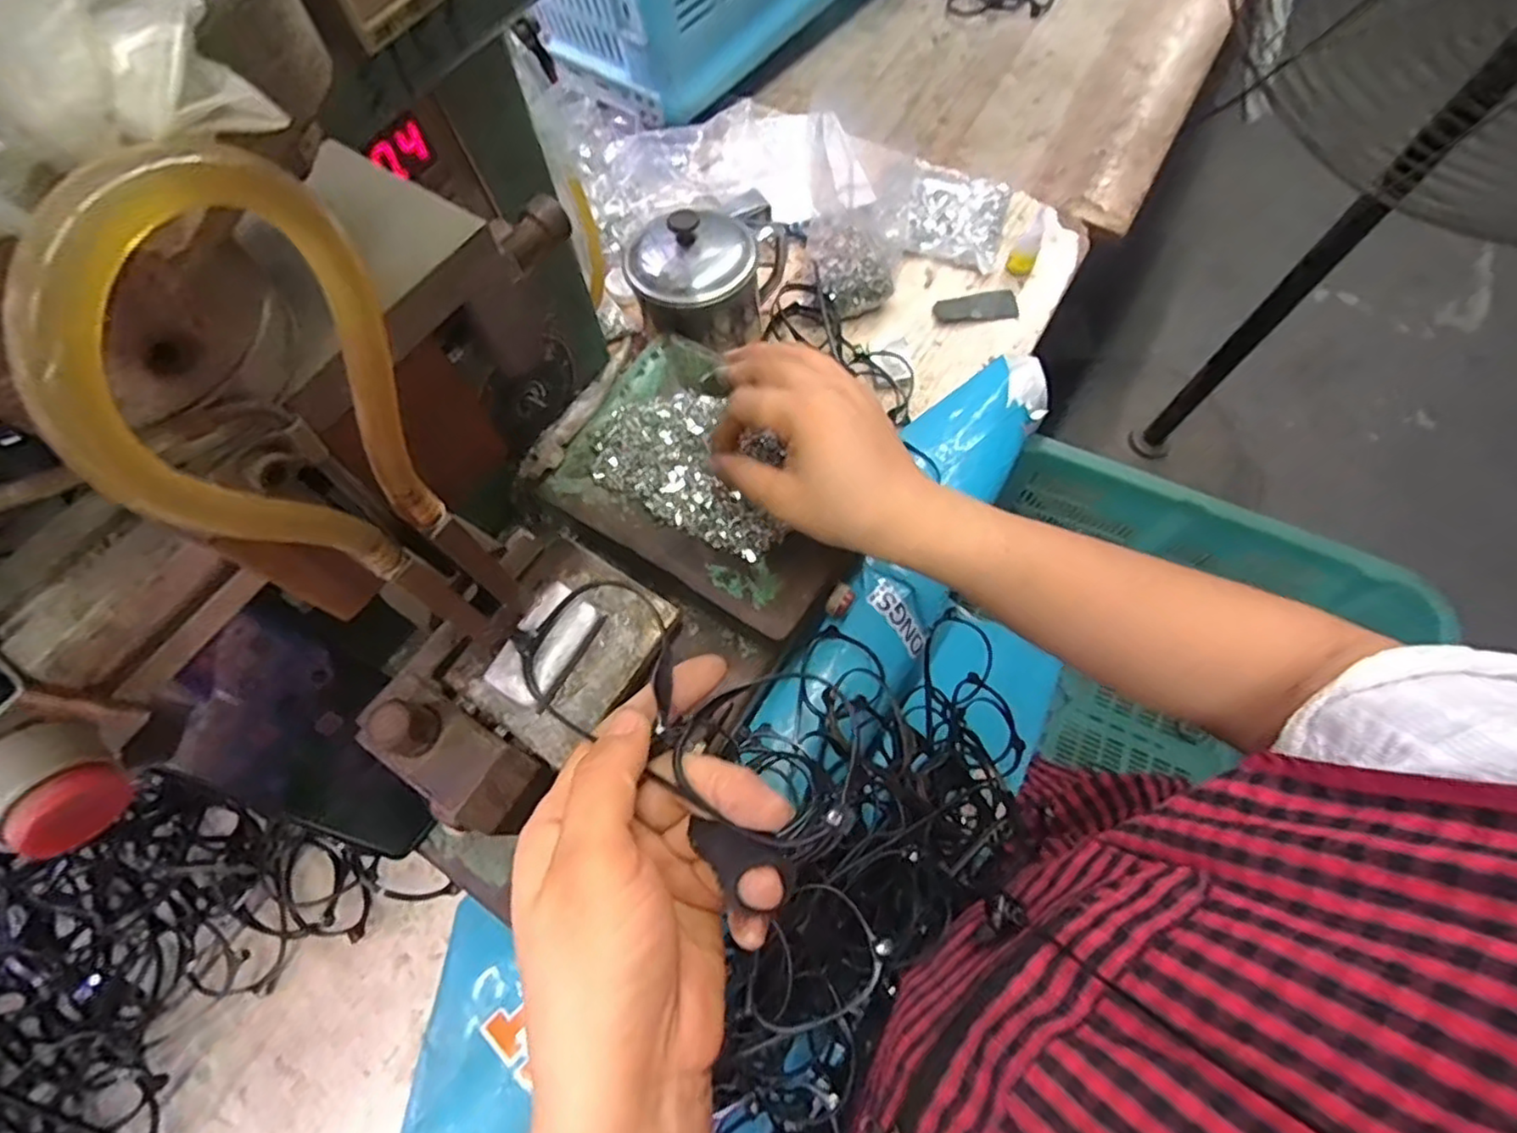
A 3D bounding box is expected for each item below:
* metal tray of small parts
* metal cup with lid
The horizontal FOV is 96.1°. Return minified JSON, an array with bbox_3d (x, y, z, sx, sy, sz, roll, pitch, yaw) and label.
[{"bbox_3d":[-0.026,-0.061,0.452,0.200,0.024,0.154,32,72,12],"label":"metal tray of small parts"},{"bbox_3d":[-0.044,-0.237,0.540,0.094,0.108,0.138,25,70,9],"label":"metal cup with lid"}]

